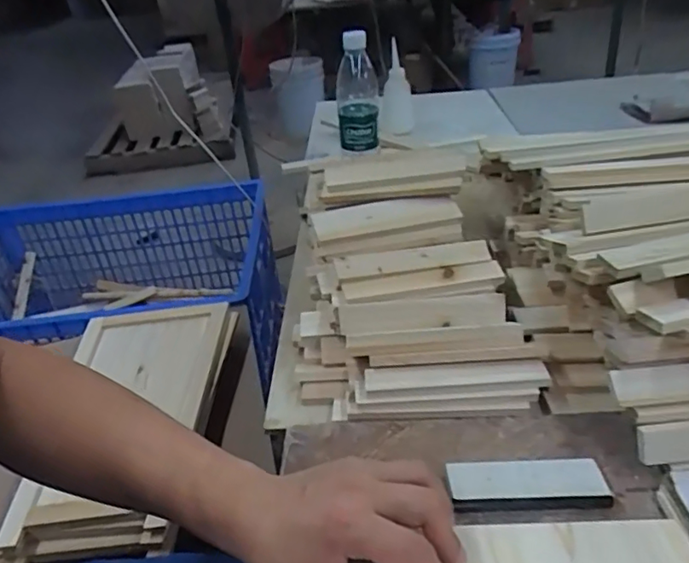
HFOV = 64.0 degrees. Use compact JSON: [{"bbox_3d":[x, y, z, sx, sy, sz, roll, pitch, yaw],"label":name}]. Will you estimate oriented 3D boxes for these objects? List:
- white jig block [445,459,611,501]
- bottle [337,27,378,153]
[{"bbox_3d":[0.133,0.149,0.409,0.109,0.018,0.032,-3,33,4],"label":"white jig block"},{"bbox_3d":[0.018,-0.280,0.827,0.060,0.171,0.060,-3,35,-2],"label":"bottle"}]

